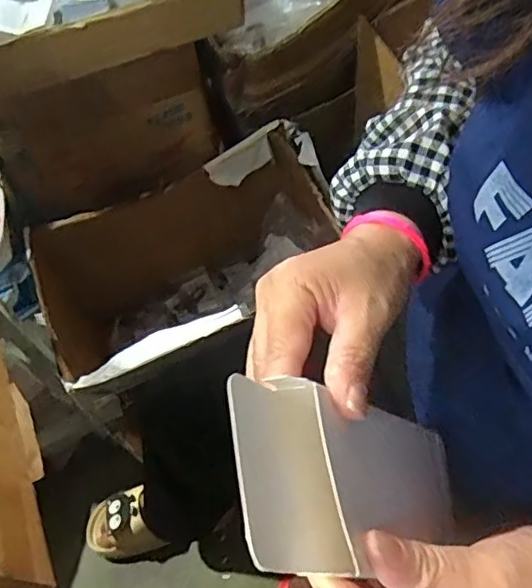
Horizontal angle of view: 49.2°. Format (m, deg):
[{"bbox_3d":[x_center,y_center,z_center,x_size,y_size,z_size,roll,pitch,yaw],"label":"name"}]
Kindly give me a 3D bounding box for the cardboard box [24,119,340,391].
[{"bbox_3d":[-0.097,0.006,0.916,0.465,0.287,0.279,-27,59,-10],"label":"cardboard box"}]

